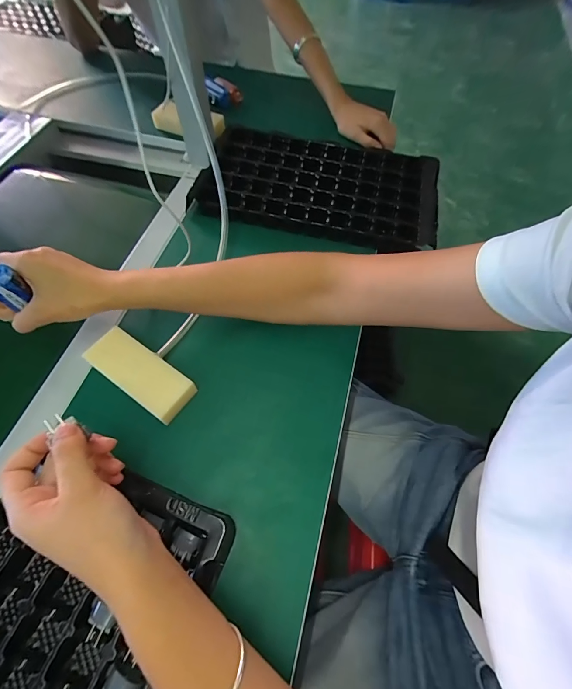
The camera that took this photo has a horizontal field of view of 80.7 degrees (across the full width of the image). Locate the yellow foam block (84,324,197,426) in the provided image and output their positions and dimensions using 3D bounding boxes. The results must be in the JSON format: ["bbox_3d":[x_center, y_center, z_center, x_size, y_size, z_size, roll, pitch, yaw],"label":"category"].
[{"bbox_3d":[-0.160,0.032,0.372,0.120,0.024,0.049,32,65,15],"label":"yellow foam block"}]

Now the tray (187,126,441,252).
[{"bbox_3d":[0.052,-0.251,0.528,0.357,0.028,0.197,10,61,4],"label":"tray"}]

